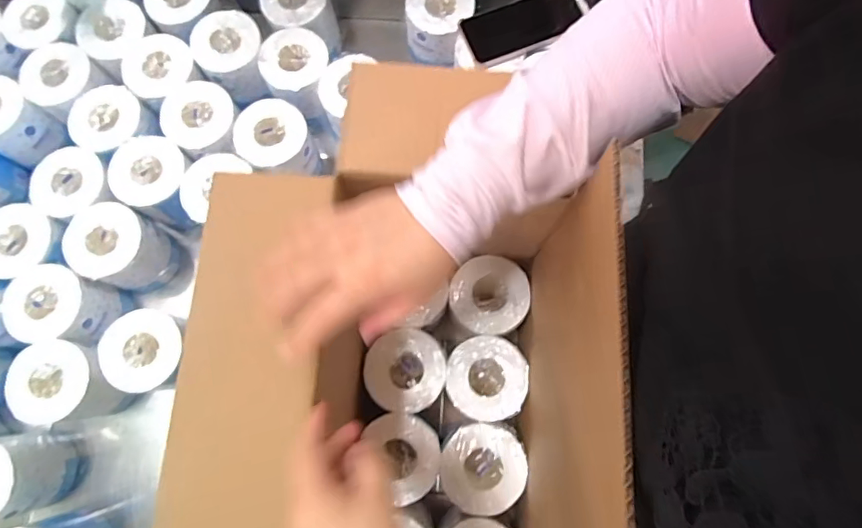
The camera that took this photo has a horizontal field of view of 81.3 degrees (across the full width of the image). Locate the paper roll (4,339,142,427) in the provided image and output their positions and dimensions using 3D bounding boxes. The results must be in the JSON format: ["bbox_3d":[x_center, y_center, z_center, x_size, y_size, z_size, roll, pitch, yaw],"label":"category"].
[{"bbox_3d":[-0.449,0.151,0.647,0.113,0.110,0.099,-26,77,-6],"label":"paper roll"}]

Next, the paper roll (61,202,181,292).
[{"bbox_3d":[-0.412,-0.018,0.676,0.102,0.098,0.095,0,76,0],"label":"paper roll"}]

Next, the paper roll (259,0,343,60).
[{"bbox_3d":[-0.189,-0.364,0.750,0.103,0.097,0.097,2,76,1],"label":"paper roll"}]

